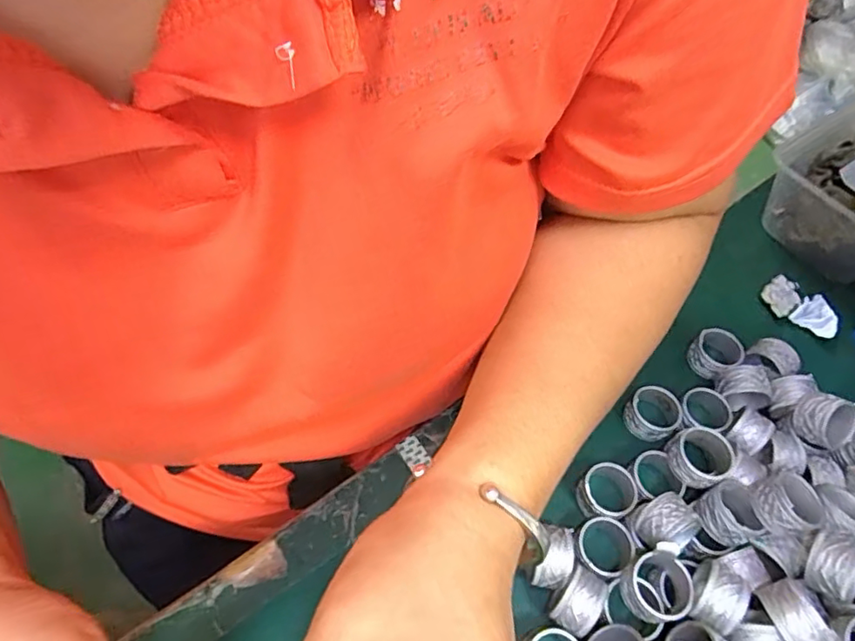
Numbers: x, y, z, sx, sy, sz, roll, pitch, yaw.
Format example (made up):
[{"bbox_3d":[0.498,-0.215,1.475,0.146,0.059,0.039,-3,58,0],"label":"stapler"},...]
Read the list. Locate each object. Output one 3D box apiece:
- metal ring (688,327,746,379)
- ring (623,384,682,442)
[{"bbox_3d":[0.175,0.019,0.341,0.028,0.018,0.027,3,55,-4],"label":"metal ring"},{"bbox_3d":[0.127,0.053,0.318,0.030,0.017,0.028,3,55,-4],"label":"ring"}]

